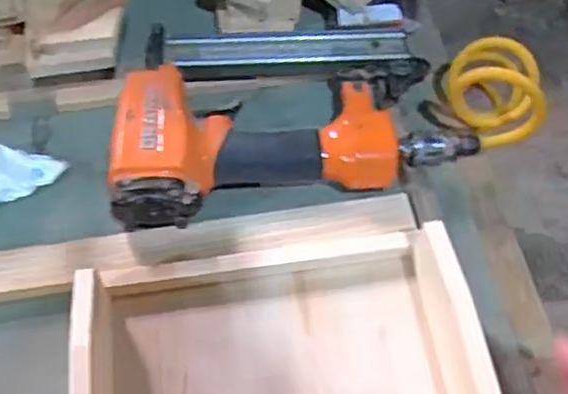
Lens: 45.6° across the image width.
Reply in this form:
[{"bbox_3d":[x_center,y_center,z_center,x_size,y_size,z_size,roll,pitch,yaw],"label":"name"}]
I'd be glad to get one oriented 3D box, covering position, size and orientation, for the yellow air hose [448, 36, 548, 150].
[{"bbox_3d":[0.153,-0.084,0.486,0.061,0.056,0.089,11,63,5],"label":"yellow air hose"}]

